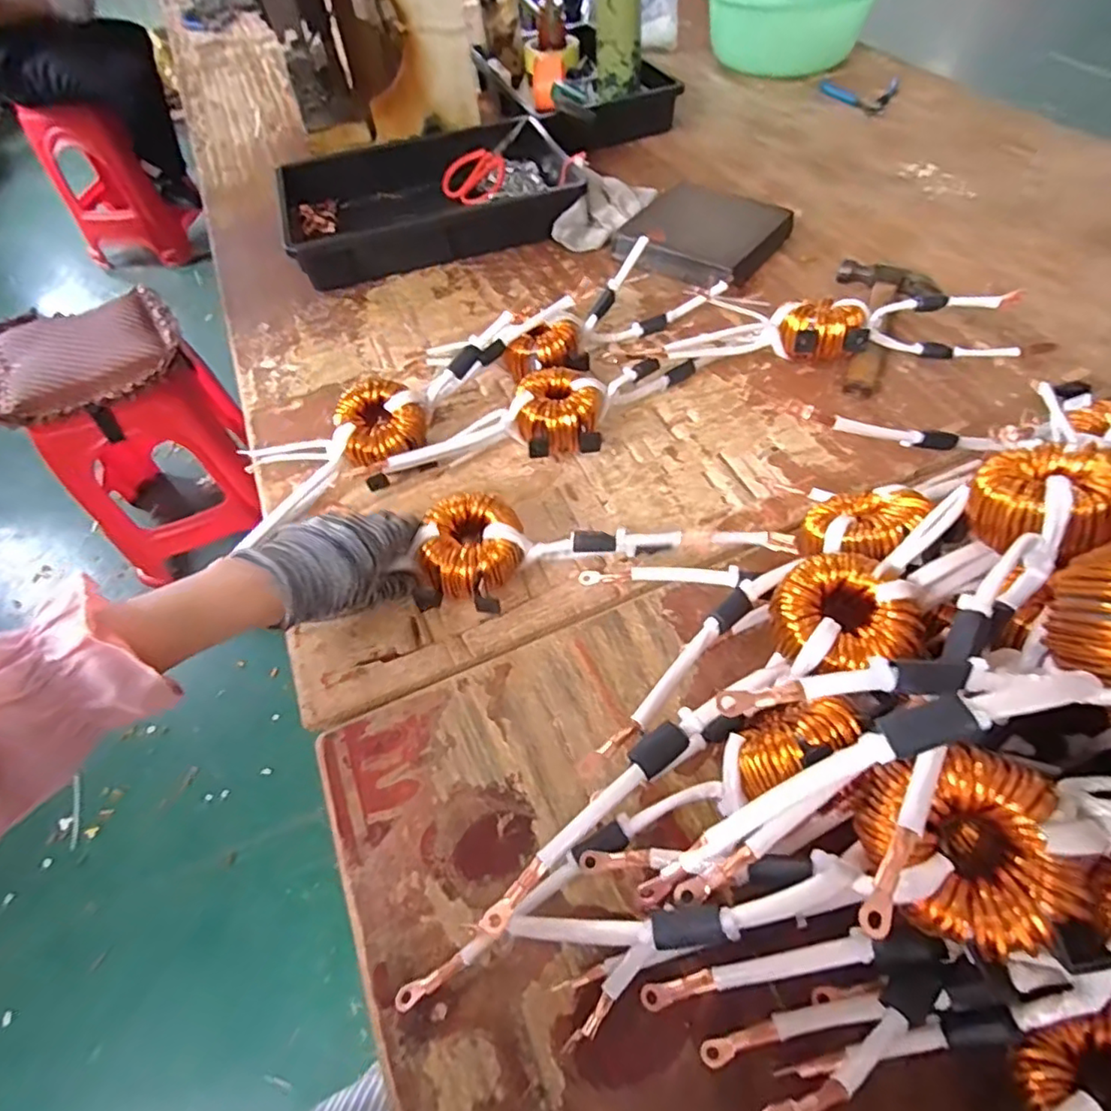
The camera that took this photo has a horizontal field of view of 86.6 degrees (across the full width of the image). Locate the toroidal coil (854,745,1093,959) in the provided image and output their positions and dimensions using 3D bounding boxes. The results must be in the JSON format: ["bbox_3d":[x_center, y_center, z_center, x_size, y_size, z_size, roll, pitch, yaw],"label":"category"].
[{"bbox_3d":[0.175,0.125,0.259,0.073,0.037,0.074,-3,79,14],"label":"toroidal coil"}]

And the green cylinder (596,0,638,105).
[{"bbox_3d":[0.091,-0.788,0.865,0.066,0.223,0.058,4,55,7],"label":"green cylinder"}]

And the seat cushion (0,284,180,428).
[{"bbox_3d":[-0.898,-0.382,1.111,0.339,0.055,0.301,-23,57,-12],"label":"seat cushion"}]

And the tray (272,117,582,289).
[{"bbox_3d":[-0.166,-0.480,0.798,0.373,0.062,0.249,-16,55,-8],"label":"tray"}]

